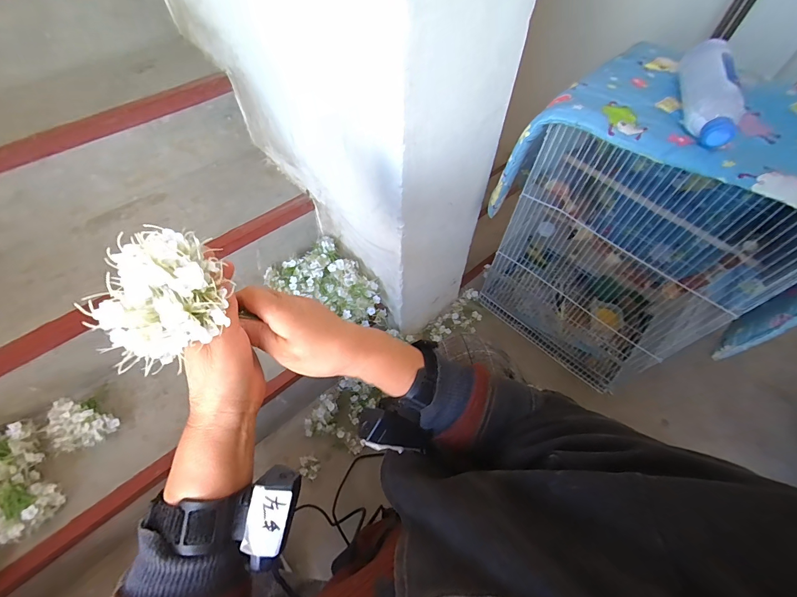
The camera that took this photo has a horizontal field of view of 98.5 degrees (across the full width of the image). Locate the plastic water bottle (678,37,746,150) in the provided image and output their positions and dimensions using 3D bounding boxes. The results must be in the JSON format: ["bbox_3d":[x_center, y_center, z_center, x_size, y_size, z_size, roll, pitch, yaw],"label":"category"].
[{"bbox_3d":[0.446,-0.298,0.487,0.051,0.062,0.212,15,59,8],"label":"plastic water bottle"}]

